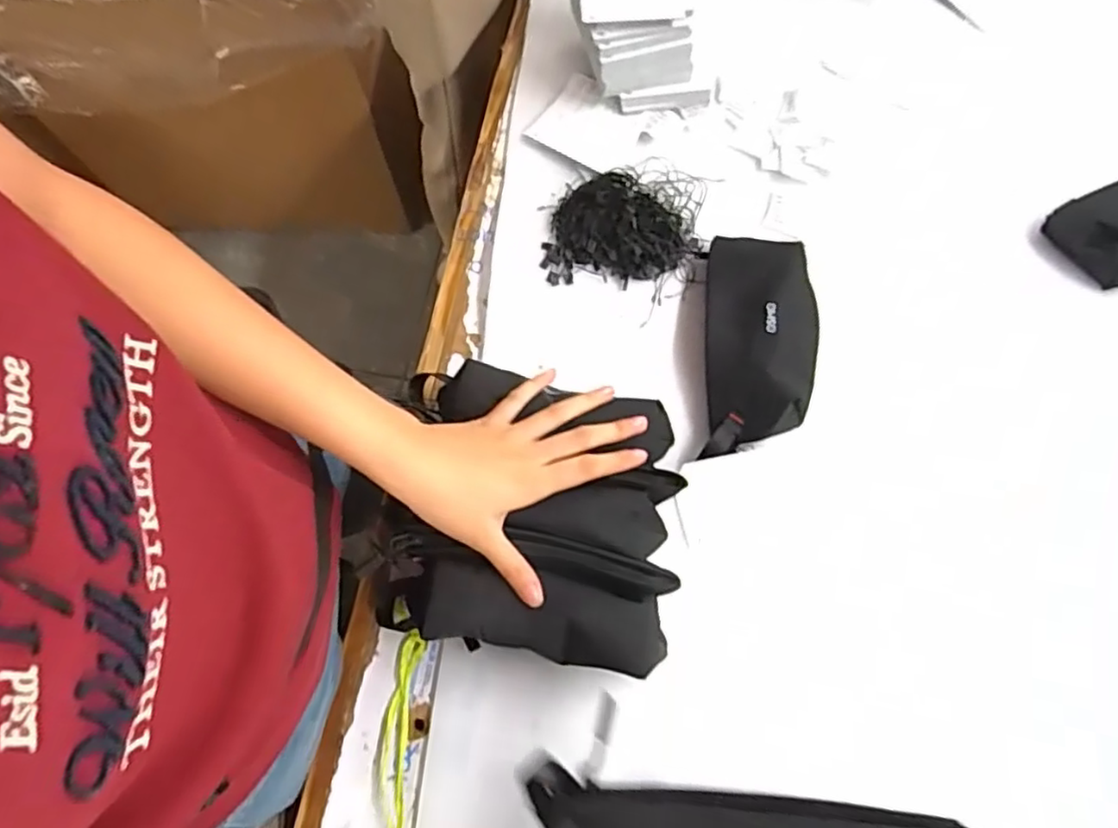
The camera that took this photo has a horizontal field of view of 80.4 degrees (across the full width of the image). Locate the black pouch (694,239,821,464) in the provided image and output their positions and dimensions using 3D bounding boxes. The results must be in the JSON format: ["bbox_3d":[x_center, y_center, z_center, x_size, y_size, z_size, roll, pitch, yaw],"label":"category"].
[{"bbox_3d":[0.167,-0.063,0.558,0.084,0.054,0.206,5,71,1],"label":"black pouch"}]

